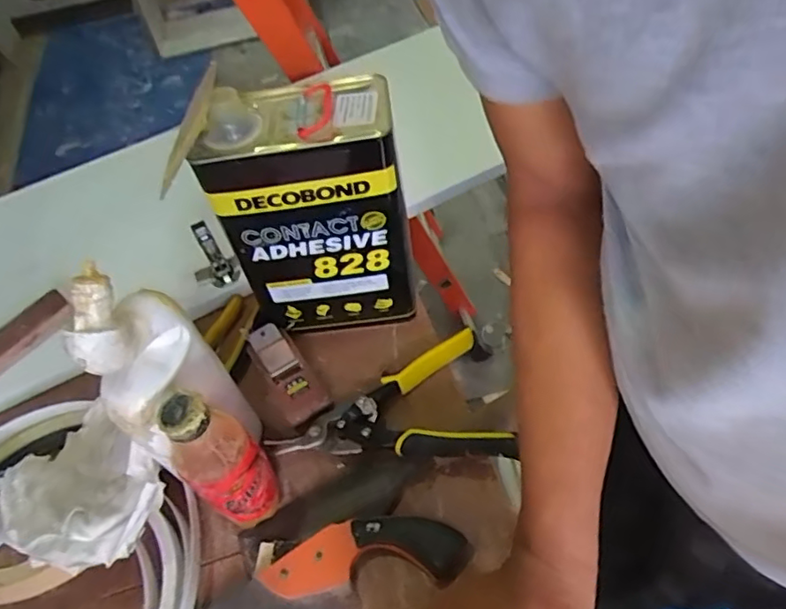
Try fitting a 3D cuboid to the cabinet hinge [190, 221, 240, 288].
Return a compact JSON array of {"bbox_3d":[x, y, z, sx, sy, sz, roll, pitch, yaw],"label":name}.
[{"bbox_3d":[-0.209,-0.057,0.656,0.046,0.088,0.031,6,53,12],"label":"cabinet hinge"}]

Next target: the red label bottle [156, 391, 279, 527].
[{"bbox_3d":[-0.133,0.127,0.453,0.050,0.181,0.055,36,64,30],"label":"red label bottle"}]

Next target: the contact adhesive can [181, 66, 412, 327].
[{"bbox_3d":[-0.073,-0.075,0.552,0.162,0.257,0.084,-13,52,-2],"label":"contact adhesive can"}]

